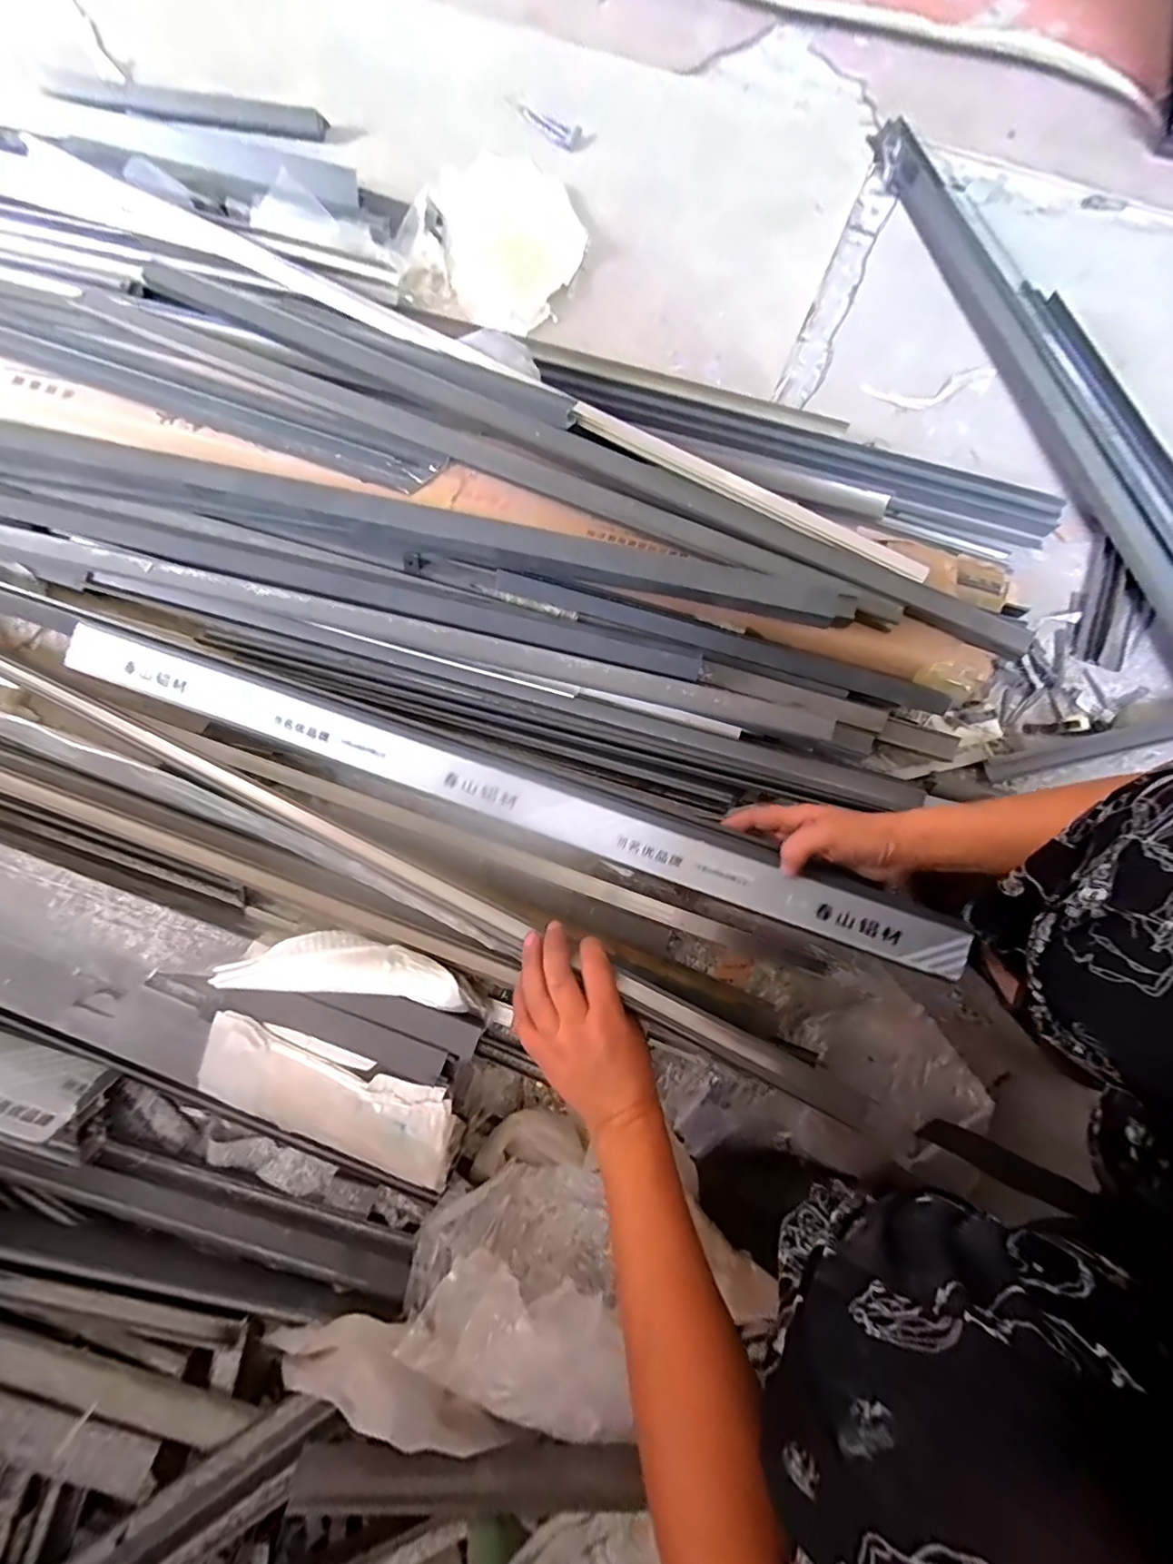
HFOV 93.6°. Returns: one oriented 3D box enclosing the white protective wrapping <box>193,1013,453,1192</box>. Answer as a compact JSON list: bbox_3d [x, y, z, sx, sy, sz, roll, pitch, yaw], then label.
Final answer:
[{"bbox_3d":[-0.210,0.259,0.444,0.212,0.016,0.076,18,79,3],"label":"white protective wrapping"}]

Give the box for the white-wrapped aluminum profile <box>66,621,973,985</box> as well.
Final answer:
[{"bbox_3d":[-0.096,0.002,0.500,0.847,0.013,0.049,19,79,6],"label":"white-wrapped aluminum profile"}]

